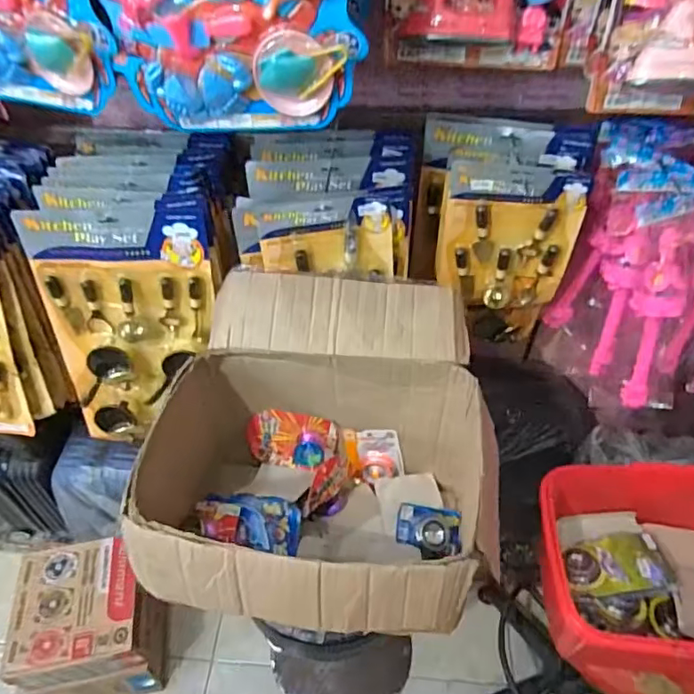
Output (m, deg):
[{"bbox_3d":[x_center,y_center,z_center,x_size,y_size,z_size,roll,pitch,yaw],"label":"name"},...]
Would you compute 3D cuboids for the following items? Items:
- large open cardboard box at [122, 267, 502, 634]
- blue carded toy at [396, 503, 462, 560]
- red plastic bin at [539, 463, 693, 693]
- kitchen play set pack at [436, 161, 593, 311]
[{"bbox_3d":[-0.038,0.189,0.866,0.467,0.369,0.470,0,47,1],"label":"large open cardboard box"},{"bbox_3d":[0.142,0.323,0.953,0.108,0.028,0.097,6,48,7],"label":"blue carded toy"},{"bbox_3d":[0.516,0.380,0.915,0.397,0.250,0.338,6,47,6],"label":"red plastic bin"},{"bbox_3d":[0.272,-0.176,0.938,0.217,0.264,0.050,4,47,6],"label":"kitchen play set pack"}]

